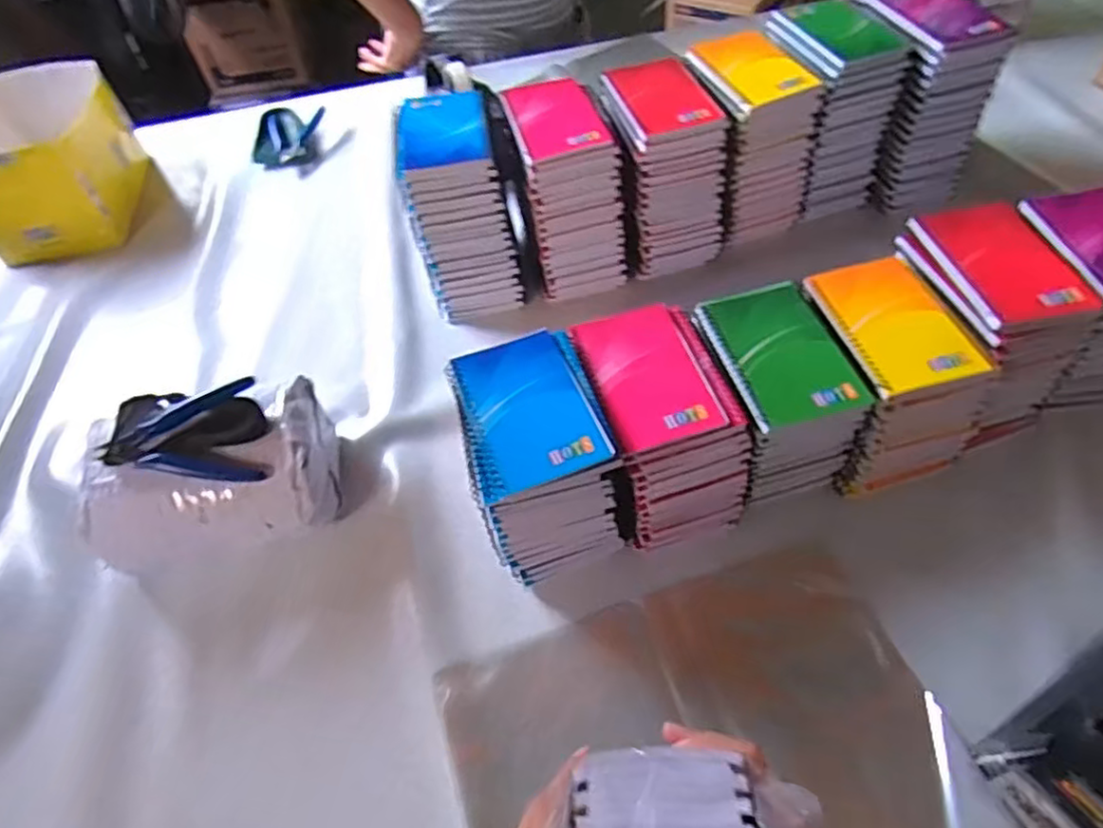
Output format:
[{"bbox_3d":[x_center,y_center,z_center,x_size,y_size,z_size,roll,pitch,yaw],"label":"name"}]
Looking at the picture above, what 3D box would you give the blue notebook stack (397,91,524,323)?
[{"bbox_3d":[-0.100,-0.216,0.706,0.092,0.173,0.145,-14,53,-4],"label":"blue notebook stack"}]

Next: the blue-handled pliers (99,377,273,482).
[{"bbox_3d":[-0.289,0.015,0.528,0.122,0.034,0.075,-6,56,0],"label":"blue-handled pliers"}]

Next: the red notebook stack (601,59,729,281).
[{"bbox_3d":[0.112,-0.260,0.714,0.097,0.164,0.146,-22,54,-9],"label":"red notebook stack"}]

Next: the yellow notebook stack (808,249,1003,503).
[{"bbox_3d":[0.274,-0.032,0.562,0.100,0.133,0.153,-16,54,-5],"label":"yellow notebook stack"}]

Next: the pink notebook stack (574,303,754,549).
[{"bbox_3d":[0.086,0.009,0.547,0.095,0.131,0.152,-16,54,-5],"label":"pink notebook stack"}]

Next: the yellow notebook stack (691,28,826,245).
[{"bbox_3d":[0.213,-0.313,0.757,0.105,0.178,0.147,-21,54,-9],"label":"yellow notebook stack"}]

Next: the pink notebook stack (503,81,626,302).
[{"bbox_3d":[0.014,-0.243,0.723,0.098,0.171,0.143,-15,53,-5],"label":"pink notebook stack"}]

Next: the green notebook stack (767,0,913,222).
[{"bbox_3d":[0.300,-0.344,0.747,0.100,0.165,0.153,-19,54,-8],"label":"green notebook stack"}]

